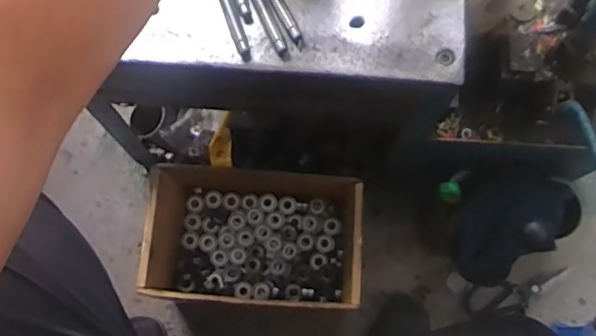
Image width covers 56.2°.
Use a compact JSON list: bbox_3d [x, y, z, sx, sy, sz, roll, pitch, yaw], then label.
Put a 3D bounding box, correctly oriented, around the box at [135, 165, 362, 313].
[{"bbox_3d":[-0.065,0.111,0.883,0.308,0.167,0.209,3,74,0],"label":"box"}]

